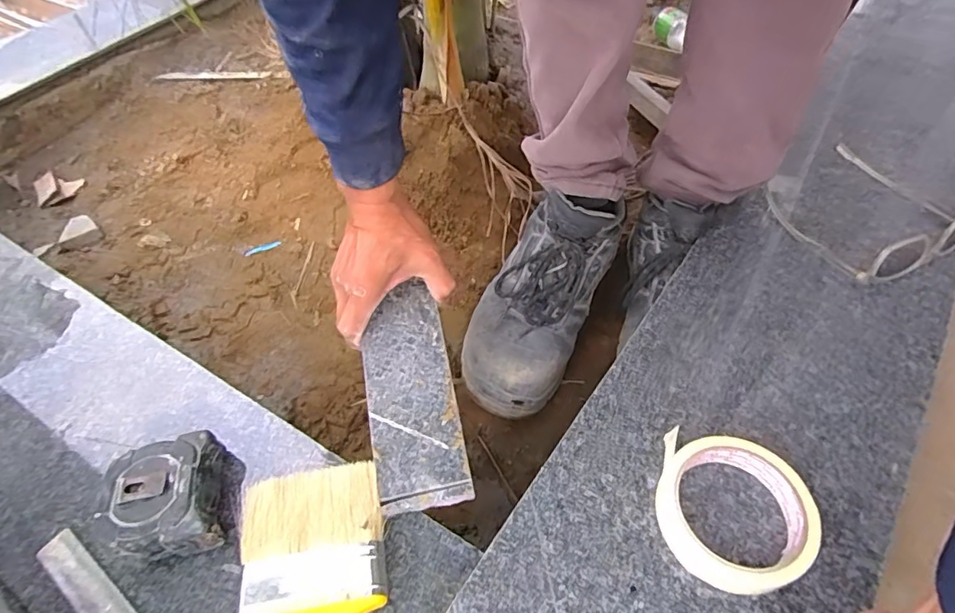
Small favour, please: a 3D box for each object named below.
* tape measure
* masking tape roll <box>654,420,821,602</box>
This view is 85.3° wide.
[{"bbox_3d":[-0.227,0.142,0.386,0.082,0.043,0.082,-9,52,-4],"label":"tape measure"},{"bbox_3d":[0.170,0.134,0.345,0.091,0.029,0.096,-2,52,3],"label":"masking tape roll"}]

